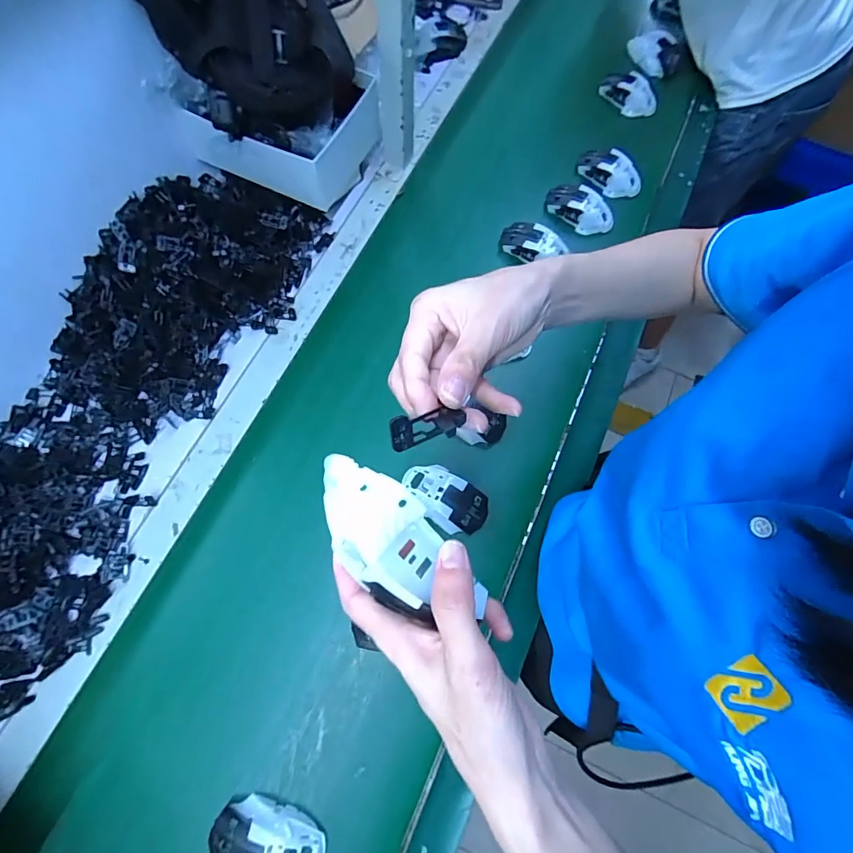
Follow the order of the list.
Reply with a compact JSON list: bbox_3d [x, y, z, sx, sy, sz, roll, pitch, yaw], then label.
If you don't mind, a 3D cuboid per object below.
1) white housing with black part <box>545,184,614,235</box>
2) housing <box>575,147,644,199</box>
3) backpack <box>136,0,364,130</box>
[{"bbox_3d":[0.250,-0.355,0.714,0.113,0.030,0.055,31,73,8],"label":"white housing with black part"},{"bbox_3d":[0.308,-0.428,0.741,0.114,0.045,0.057,32,74,9],"label":"housing"},{"bbox_3d":[-0.214,-0.488,0.514,0.193,0.180,0.229,-32,75,-11],"label":"backpack"}]

